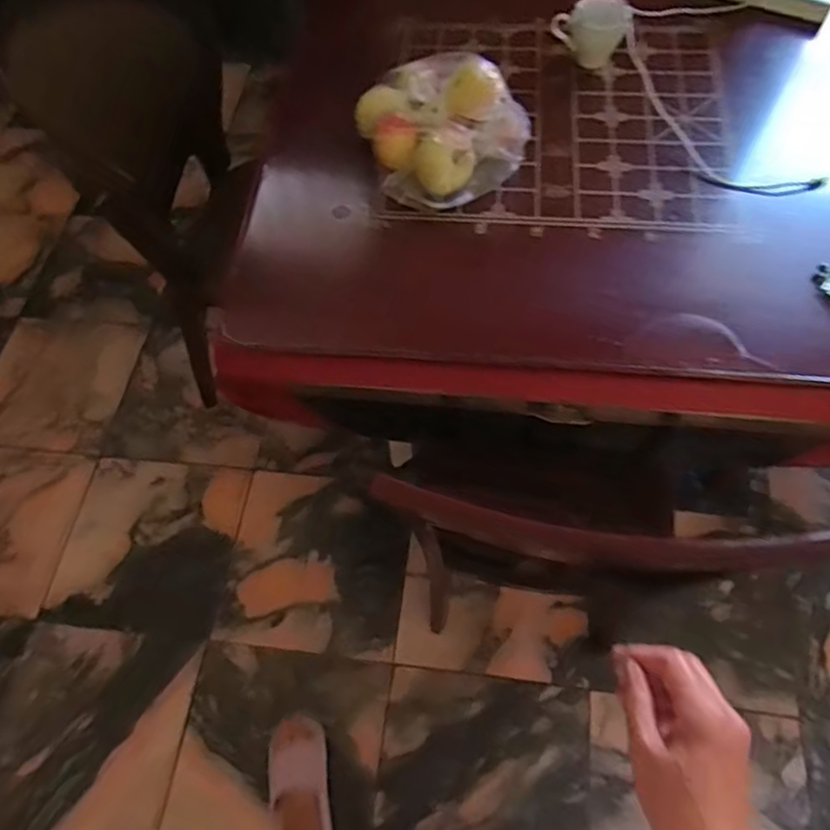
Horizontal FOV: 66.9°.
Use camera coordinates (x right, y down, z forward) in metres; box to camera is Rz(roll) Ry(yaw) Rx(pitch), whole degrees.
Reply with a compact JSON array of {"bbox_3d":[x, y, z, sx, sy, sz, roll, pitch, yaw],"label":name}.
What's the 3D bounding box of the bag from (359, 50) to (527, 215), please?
[{"bbox_3d":[0.029,-0.421,0.917,0.200,0.121,0.255,-22,65,-8],"label":"bag"}]

